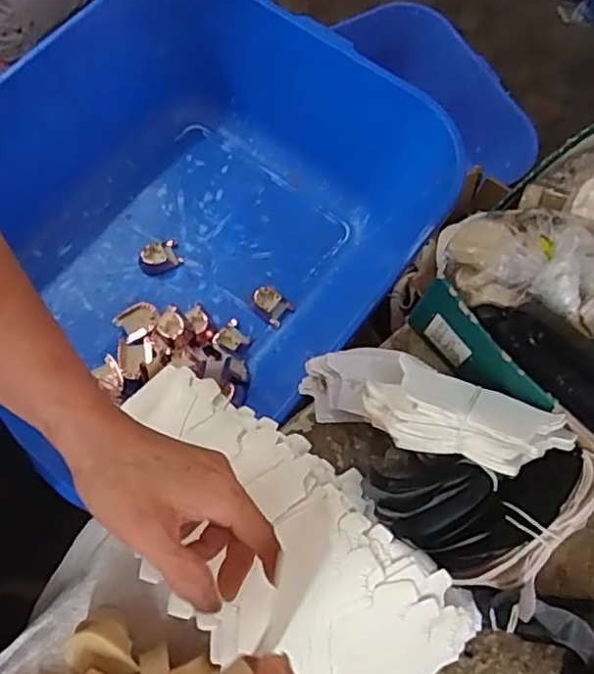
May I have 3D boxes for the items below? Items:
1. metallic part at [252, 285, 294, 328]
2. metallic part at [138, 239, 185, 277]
[{"bbox_3d":[-0.034,-0.043,0.801,0.050,0.017,0.036,36,72,11],"label":"metallic part"},{"bbox_3d":[-0.184,-0.107,0.823,0.054,0.016,0.045,-31,74,-14],"label":"metallic part"}]

